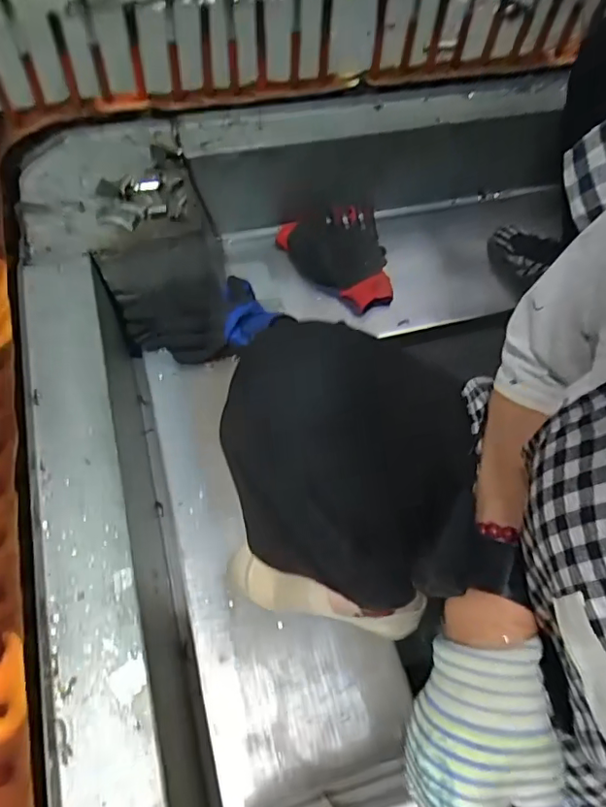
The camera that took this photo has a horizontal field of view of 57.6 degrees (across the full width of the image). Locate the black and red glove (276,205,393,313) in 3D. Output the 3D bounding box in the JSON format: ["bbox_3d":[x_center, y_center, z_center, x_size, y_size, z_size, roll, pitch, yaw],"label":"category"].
[{"bbox_3d":[0.060,-0.271,1.027,0.189,0.054,0.224,-12,62,-4],"label":"black and red glove"}]

